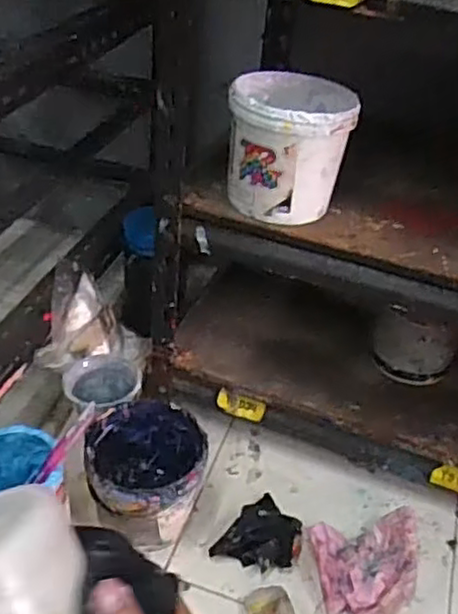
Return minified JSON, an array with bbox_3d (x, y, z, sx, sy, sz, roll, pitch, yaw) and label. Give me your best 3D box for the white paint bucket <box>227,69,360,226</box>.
[{"bbox_3d":[0.063,-0.167,0.716,0.117,0.116,0.123,4,37,-3],"label":"white paint bucket"}]

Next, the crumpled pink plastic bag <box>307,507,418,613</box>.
[{"bbox_3d":[0.153,0.273,0.738,0.119,0.066,0.111,-3,38,-11],"label":"crumpled pink plastic bag"}]

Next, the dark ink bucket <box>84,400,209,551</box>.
[{"bbox_3d":[-0.092,0.193,0.765,0.123,0.124,0.129,4,37,-3],"label":"dark ink bucket"}]

